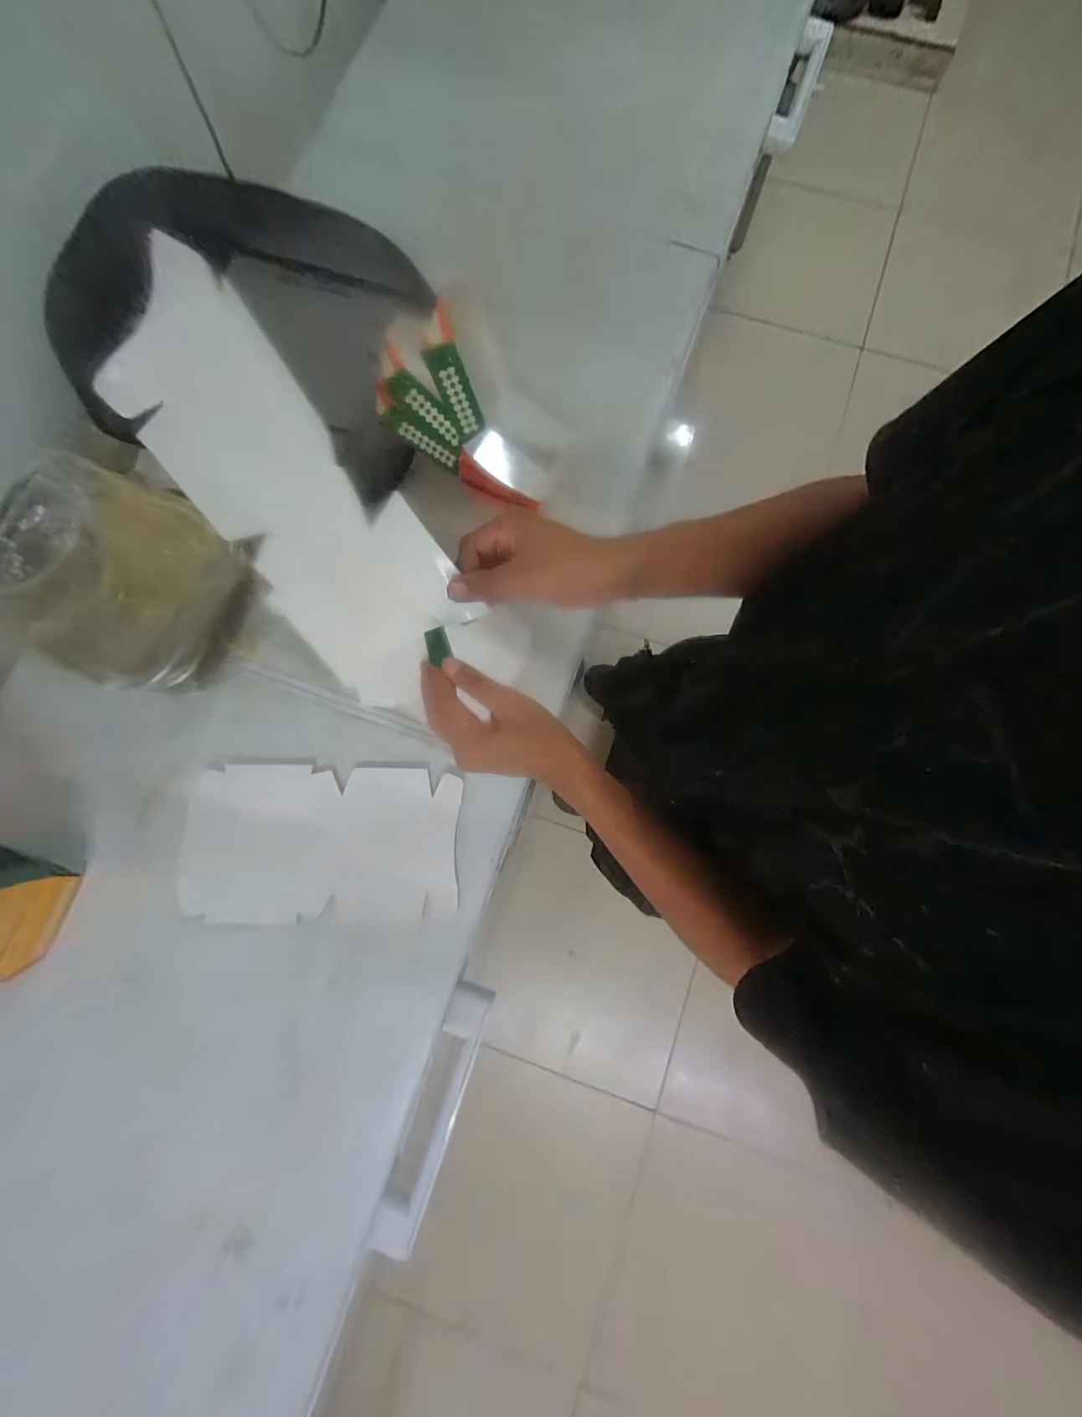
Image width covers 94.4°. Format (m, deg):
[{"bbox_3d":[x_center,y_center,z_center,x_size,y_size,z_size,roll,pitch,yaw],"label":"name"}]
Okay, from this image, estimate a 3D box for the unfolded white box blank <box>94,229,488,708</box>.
[{"bbox_3d":[-0.179,-0.148,0.401,0.178,0.062,0.295,-27,109,35],"label":"unfolded white box blank"}]

